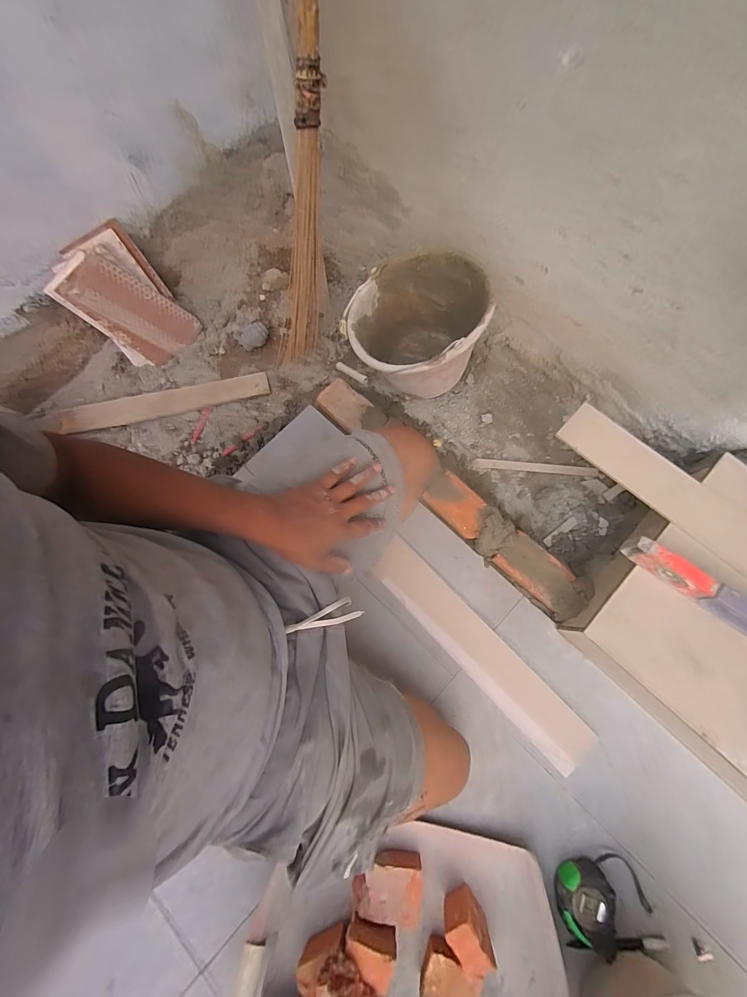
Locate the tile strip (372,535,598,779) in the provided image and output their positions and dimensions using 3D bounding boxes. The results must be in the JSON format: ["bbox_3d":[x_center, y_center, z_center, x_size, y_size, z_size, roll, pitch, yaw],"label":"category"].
[{"bbox_3d":[0.184,0.268,0.695,0.088,0.016,0.466,-40,71,-16],"label":"tile strip"}]

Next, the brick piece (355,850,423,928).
[{"bbox_3d":[0.022,0.592,0.583,0.100,0.043,0.085,8,74,4],"label":"brick piece"}]

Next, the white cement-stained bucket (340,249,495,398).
[{"bbox_3d":[0.088,-0.347,0.826,0.259,0.220,0.276,0,74,1],"label":"white cement-stained bucket"}]

